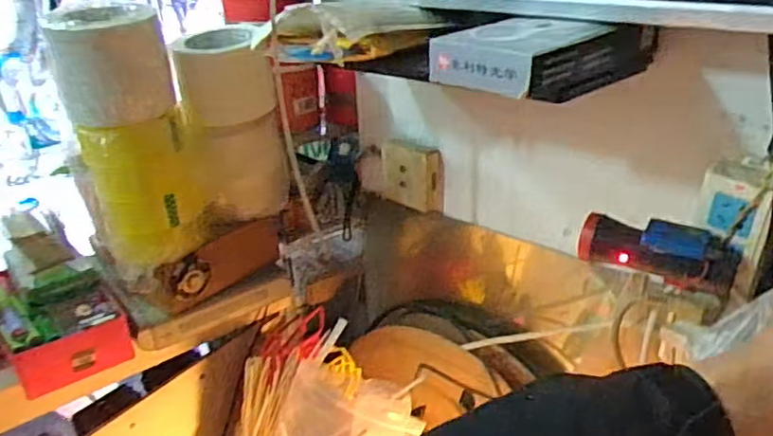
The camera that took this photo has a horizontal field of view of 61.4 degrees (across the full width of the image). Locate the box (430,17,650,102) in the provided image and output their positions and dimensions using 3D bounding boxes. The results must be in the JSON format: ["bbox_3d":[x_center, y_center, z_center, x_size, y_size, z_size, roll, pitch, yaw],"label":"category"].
[{"bbox_3d":[0.113,-0.133,0.541,0.116,0.045,0.104,-23,32,-37],"label":"box"}]

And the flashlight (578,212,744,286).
[{"bbox_3d":[0.236,0.028,0.569,0.127,0.044,0.039,15,30,31],"label":"flashlight"}]

